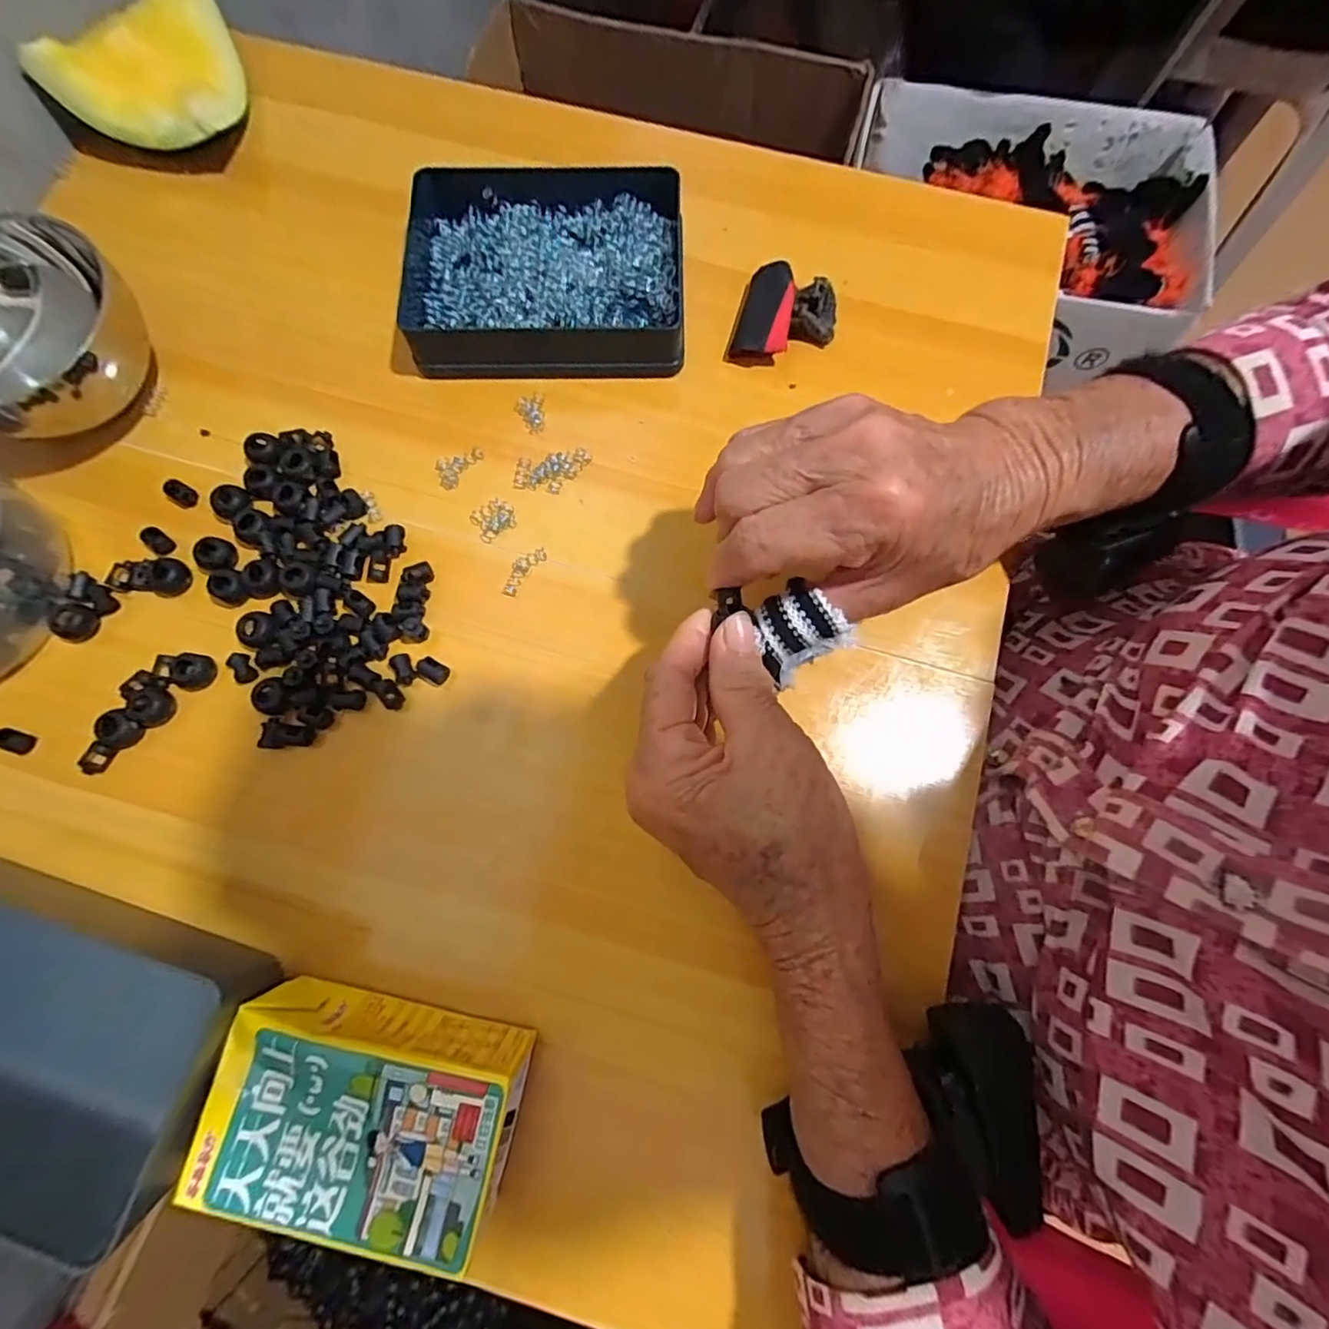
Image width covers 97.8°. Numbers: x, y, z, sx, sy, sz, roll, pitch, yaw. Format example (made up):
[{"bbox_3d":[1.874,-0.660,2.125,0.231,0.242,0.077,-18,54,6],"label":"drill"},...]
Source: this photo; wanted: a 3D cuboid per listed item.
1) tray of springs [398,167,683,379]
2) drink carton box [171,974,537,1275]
[{"bbox_3d":[-0.067,-0.214,0.319,0.151,0.030,0.108,-1,77,0],"label":"tray of springs"},{"bbox_3d":[-0.111,0.169,0.221,0.105,0.043,0.062,11,77,2],"label":"drink carton box"}]

